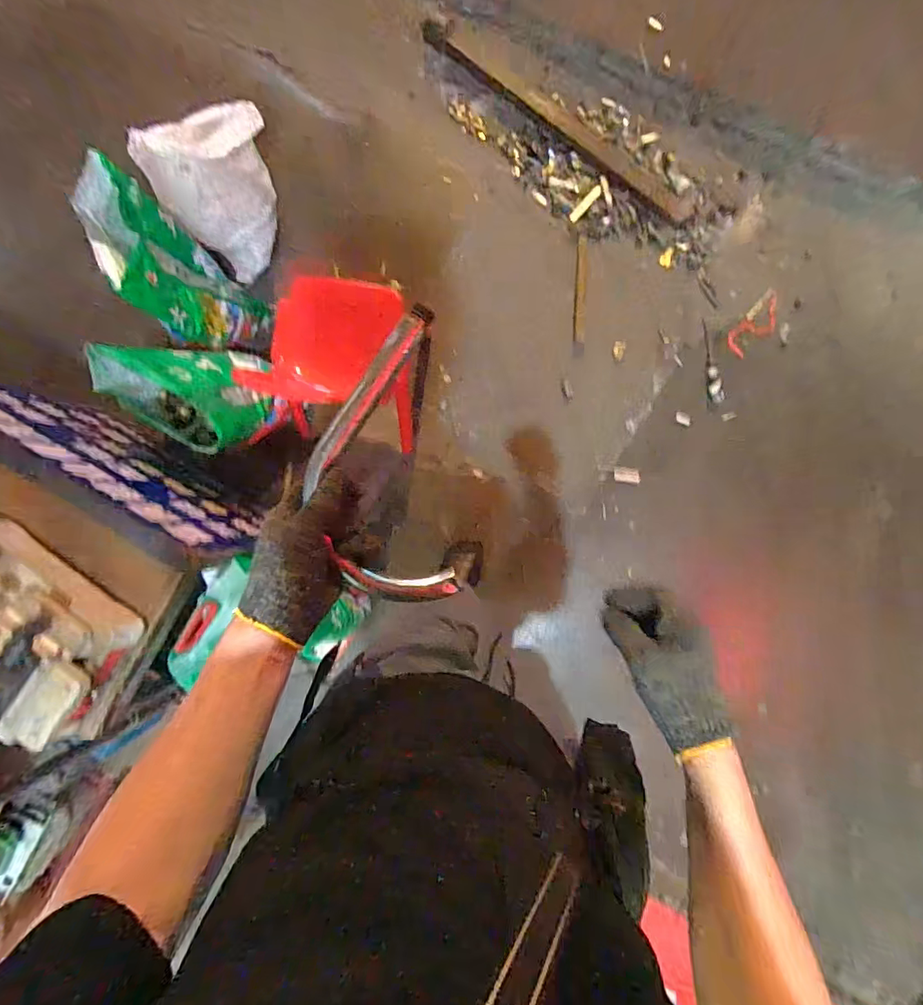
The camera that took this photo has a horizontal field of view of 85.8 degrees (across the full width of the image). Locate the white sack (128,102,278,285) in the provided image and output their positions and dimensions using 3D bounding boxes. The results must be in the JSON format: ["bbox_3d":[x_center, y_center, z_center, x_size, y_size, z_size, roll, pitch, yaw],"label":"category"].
[{"bbox_3d":[-0.584,-0.797,1.263,0.164,0.363,0.310,40,90,2],"label":"white sack"}]

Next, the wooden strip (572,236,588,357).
[{"bbox_3d":[0.318,-0.556,1.327,0.032,0.016,0.351,5,76,2],"label":"wooden strip"}]

